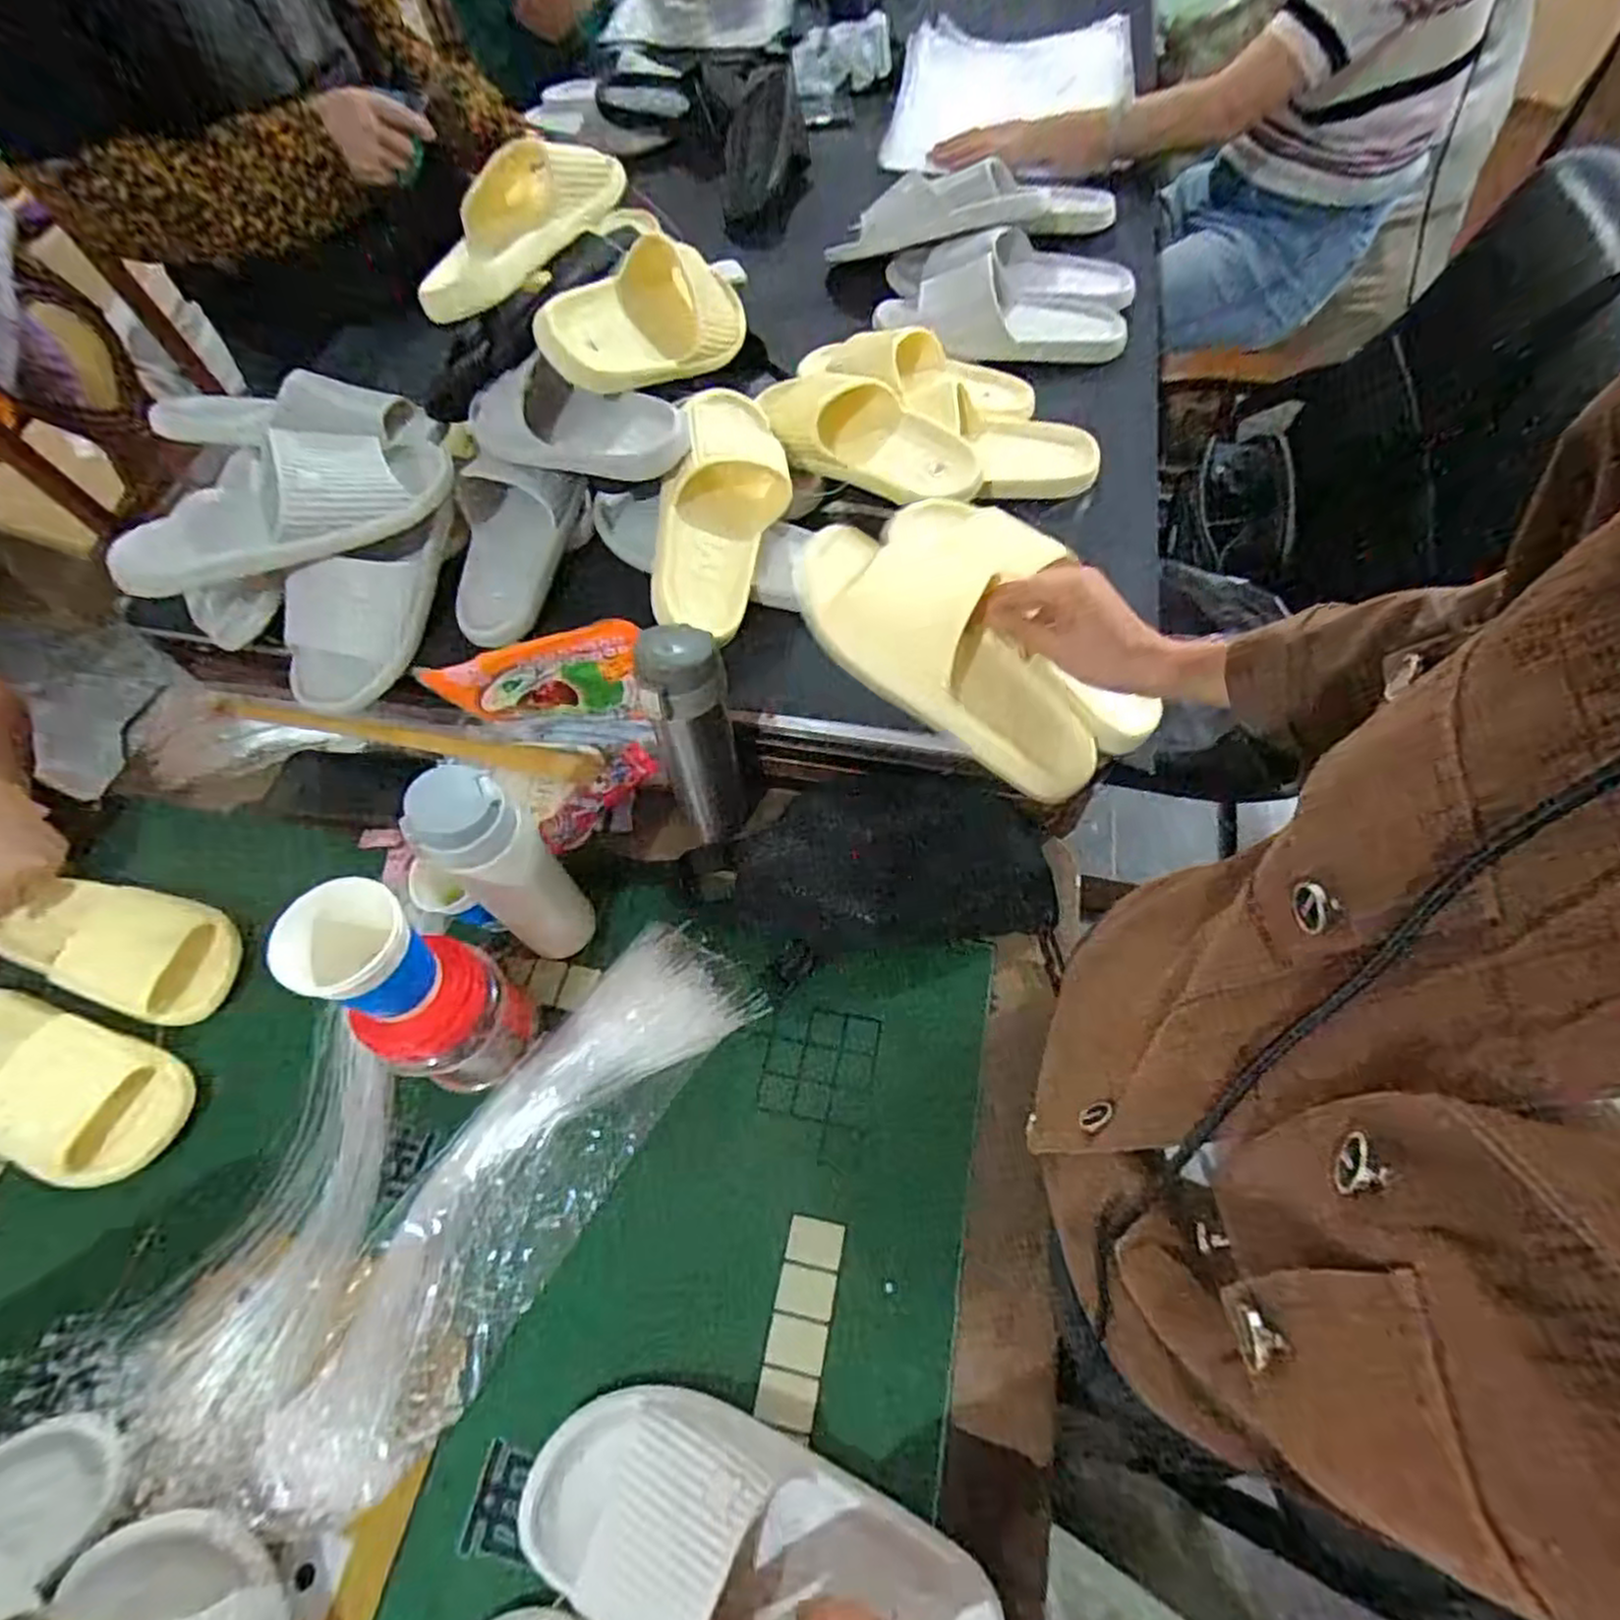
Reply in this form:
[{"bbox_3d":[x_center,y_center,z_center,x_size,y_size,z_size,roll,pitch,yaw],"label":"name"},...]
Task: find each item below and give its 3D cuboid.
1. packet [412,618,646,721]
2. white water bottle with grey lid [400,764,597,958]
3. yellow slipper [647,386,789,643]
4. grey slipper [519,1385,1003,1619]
[{"bbox_3d":[-0.214,-0.101,0.609,0.174,0.104,0.028,-2,61,2],"label":"packet"},{"bbox_3d":[-0.224,0.053,0.592,0.061,0.231,0.066,-1,61,2],"label":"white water bottle with grey lid"},{"bbox_3d":[-0.082,-0.274,0.698,0.110,0.075,0.260,21,74,-16],"label":"yellow slipper"},{"bbox_3d":[-0.033,0.434,0.455,0.284,0.066,0.108,9,62,5],"label":"grey slipper"}]

